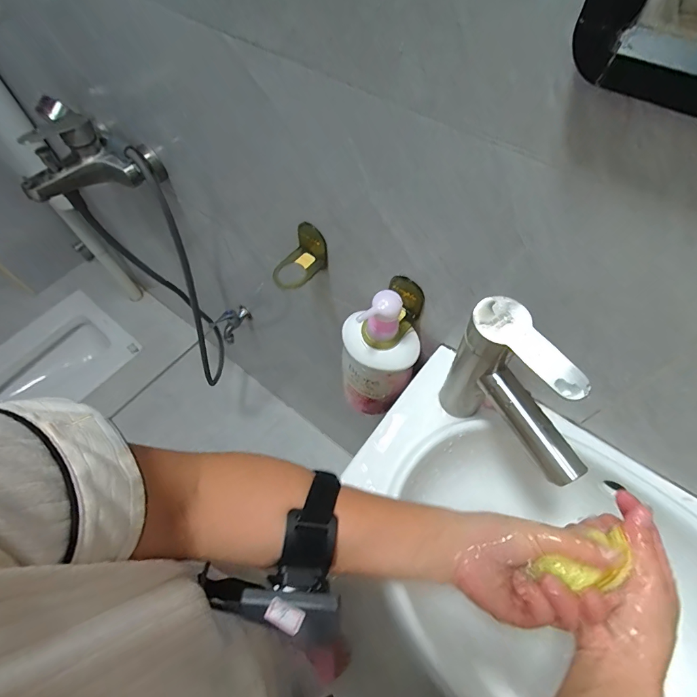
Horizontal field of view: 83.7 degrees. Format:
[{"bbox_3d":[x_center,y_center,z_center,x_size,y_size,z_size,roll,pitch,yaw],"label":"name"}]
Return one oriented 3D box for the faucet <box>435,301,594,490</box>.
[{"bbox_3d":[0.144,0.051,0.343,0.040,0.155,0.134,-27,64,-12],"label":"faucet"}]

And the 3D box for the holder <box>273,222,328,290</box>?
[{"bbox_3d":[-0.065,-0.116,0.504,0.049,0.051,0.073,38,69,19],"label":"holder"}]

